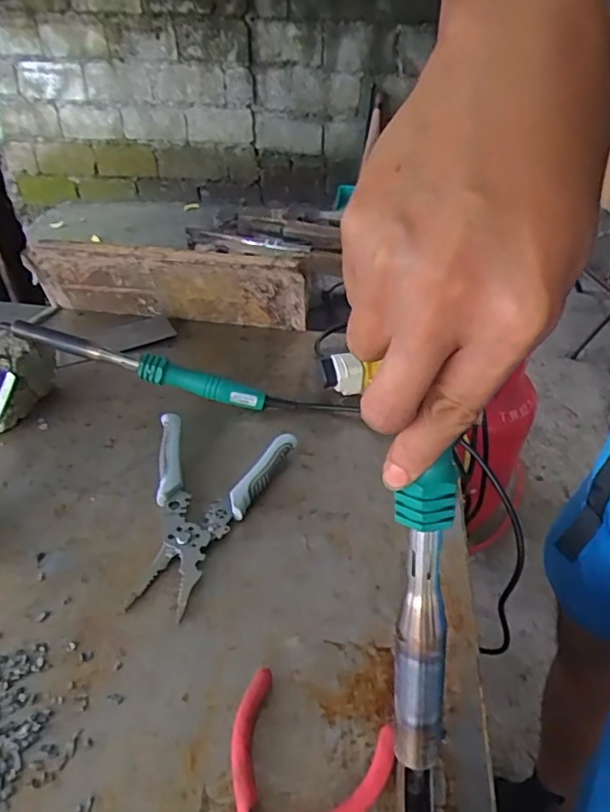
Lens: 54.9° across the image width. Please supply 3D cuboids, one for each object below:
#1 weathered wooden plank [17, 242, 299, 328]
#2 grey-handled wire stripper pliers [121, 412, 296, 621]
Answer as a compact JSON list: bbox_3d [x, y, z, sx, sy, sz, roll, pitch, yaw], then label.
[{"bbox_3d":[-0.158,-0.141,0.691,0.311,0.104,0.032,6,39,3],"label":"weathered wooden plank"},{"bbox_3d":[-0.089,0.084,0.483,0.119,0.024,0.187,9,39,7],"label":"grey-handled wire stripper pliers"}]

